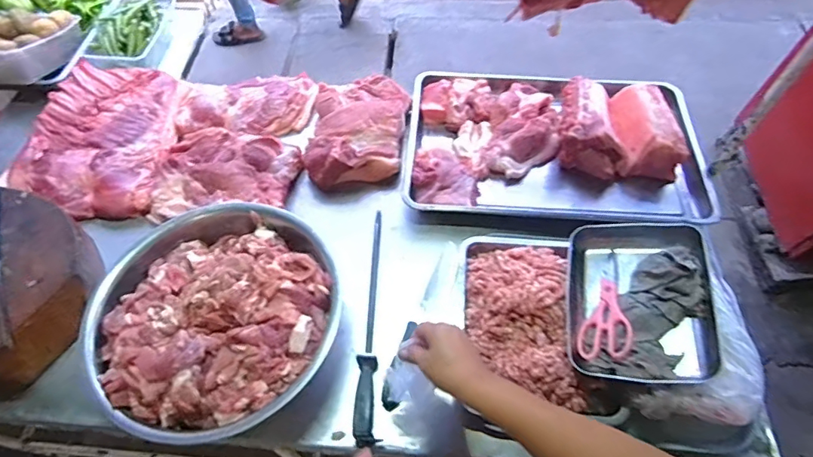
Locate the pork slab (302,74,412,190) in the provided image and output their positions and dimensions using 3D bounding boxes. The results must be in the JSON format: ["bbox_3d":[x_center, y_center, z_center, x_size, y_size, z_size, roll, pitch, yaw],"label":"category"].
[{"bbox_3d":[-0.105,-0.210,1.036,0.199,0.086,0.272,4,59,2],"label":"pork slab"}]

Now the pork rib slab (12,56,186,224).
[{"bbox_3d":[-0.646,-0.201,1.038,0.283,0.045,0.385,0,59,0],"label":"pork rib slab"}]

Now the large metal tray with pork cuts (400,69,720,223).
[{"bbox_3d":[0.301,-0.183,1.017,0.592,0.127,0.392,5,59,3],"label":"large metal tray with pork cuts"}]

